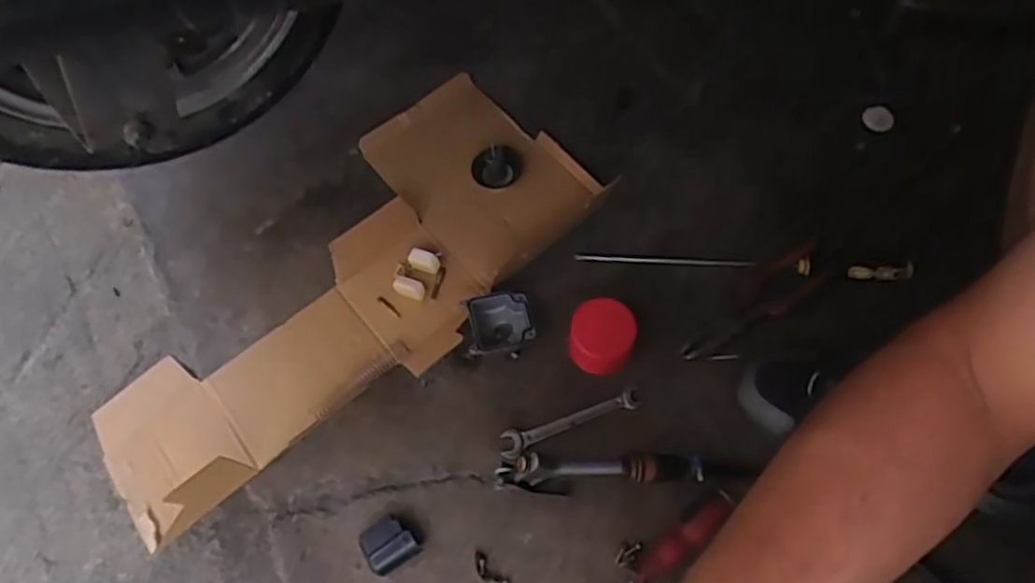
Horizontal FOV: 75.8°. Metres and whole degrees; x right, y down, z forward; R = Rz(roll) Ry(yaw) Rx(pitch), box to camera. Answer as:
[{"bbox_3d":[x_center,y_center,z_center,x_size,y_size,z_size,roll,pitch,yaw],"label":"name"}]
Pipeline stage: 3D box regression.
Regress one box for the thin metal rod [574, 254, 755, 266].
[{"bbox_3d":[0.159,-0.035,0.727,0.188,0.013,0.009,4,64,5],"label":"thin metal rod"}]

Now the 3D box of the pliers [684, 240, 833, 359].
[{"bbox_3d":[0.246,0.014,0.683,0.182,0.017,0.047,-35,67,-13],"label":"pliers"}]

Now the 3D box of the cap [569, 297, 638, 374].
[{"bbox_3d":[0.084,0.044,0.656,0.060,0.069,0.057,-1,64,2],"label":"cap"}]

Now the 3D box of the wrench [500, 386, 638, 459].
[{"bbox_3d":[0.051,0.128,0.649,0.139,0.007,0.025,-19,64,-6],"label":"wrench"}]

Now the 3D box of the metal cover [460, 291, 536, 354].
[{"bbox_3d":[-0.018,0.034,0.682,0.067,0.039,0.059,-15,64,-4],"label":"metal cover"}]

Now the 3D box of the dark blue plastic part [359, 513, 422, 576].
[{"bbox_3d":[-0.117,0.228,0.600,0.044,0.029,0.044,-37,68,-14],"label":"dark blue plastic part"}]

